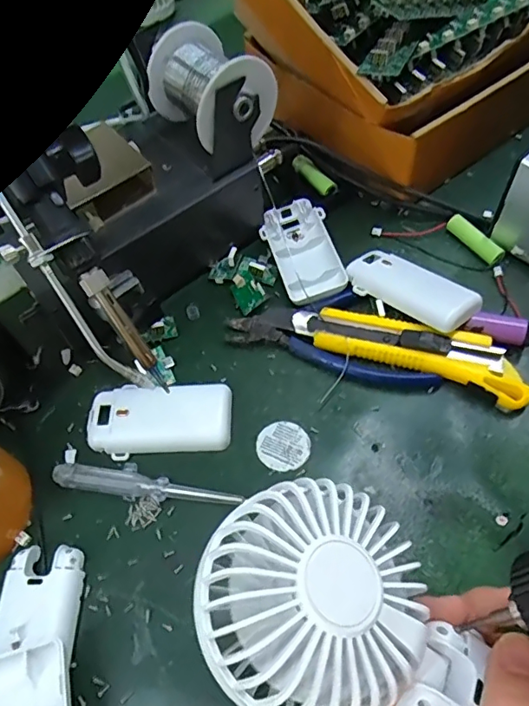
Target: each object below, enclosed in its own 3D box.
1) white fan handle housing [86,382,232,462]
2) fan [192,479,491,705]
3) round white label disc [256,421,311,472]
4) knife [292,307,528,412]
[{"bbox_3d":[-0.069,0.042,0.342,0.092,0.017,0.047,-4,59,2],"label":"white fan handle housing"},{"bbox_3d":[0.060,0.118,0.198,0.178,0.029,0.080,34,65,-3],"label":"fan"},{"bbox_3d":[0.012,0.059,0.333,0.033,0.004,0.033,-2,59,3],"label":"round white label disc"},{"bbox_3d":[0.097,-0.005,0.354,0.154,0.022,0.040,19,62,15],"label":"knife"}]

